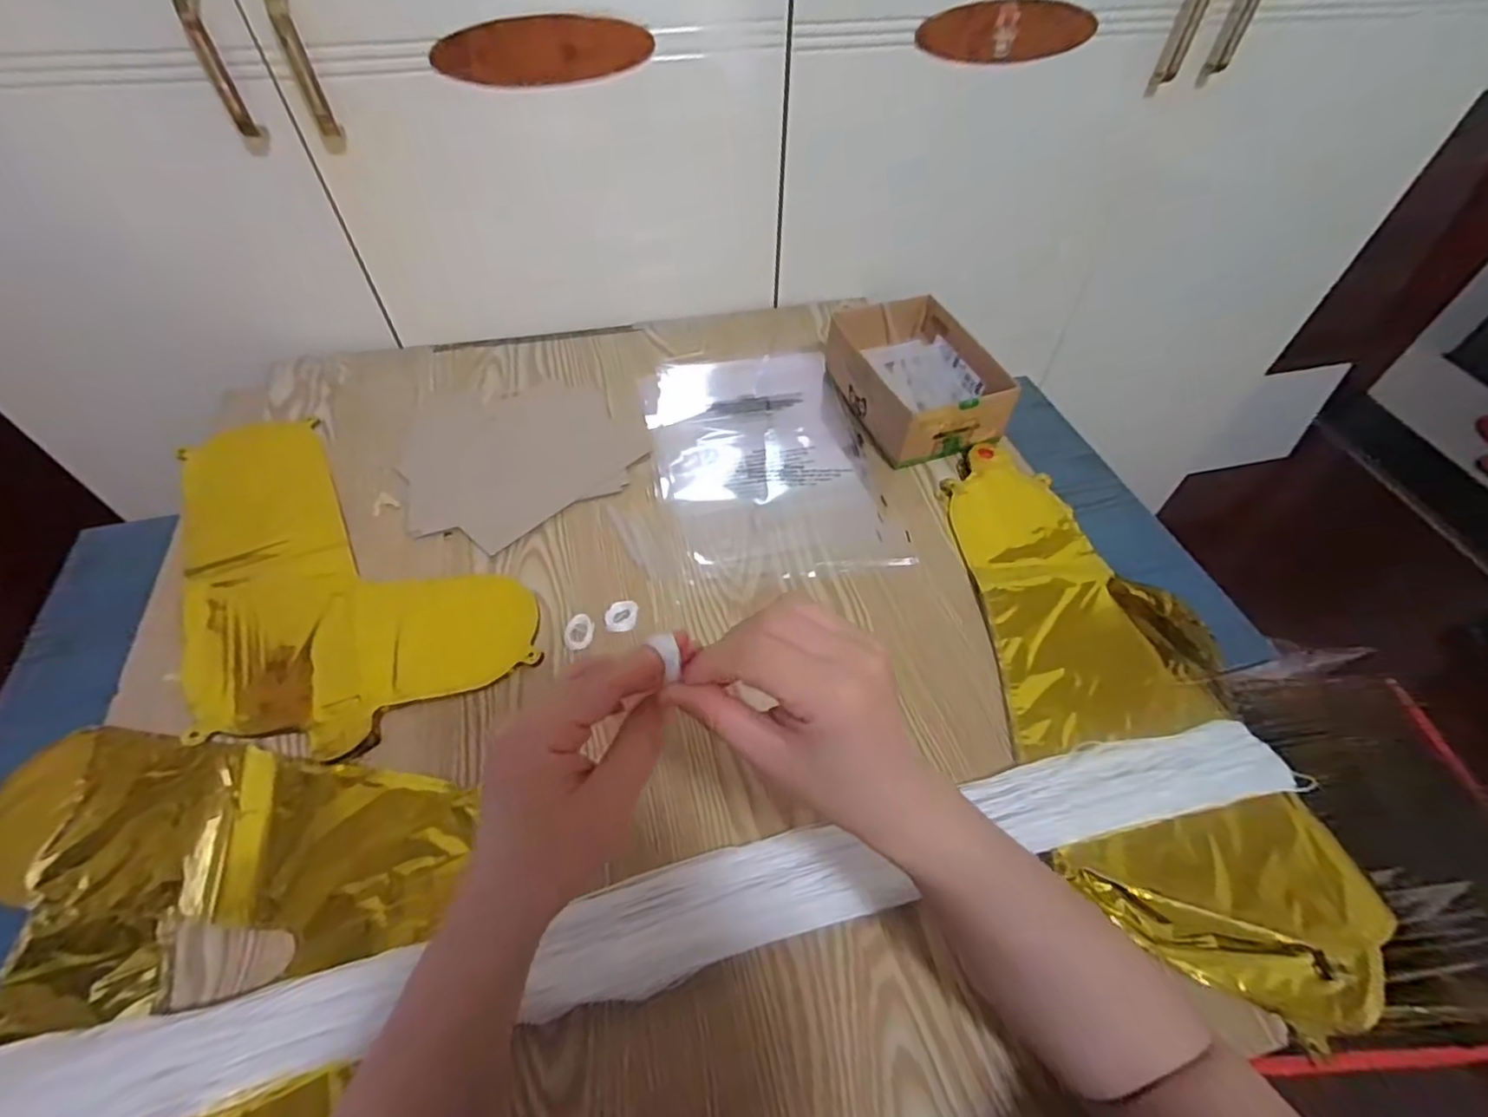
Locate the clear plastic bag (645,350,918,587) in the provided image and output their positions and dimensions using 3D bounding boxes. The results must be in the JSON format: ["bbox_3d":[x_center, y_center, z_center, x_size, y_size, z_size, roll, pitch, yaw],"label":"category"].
[{"bbox_3d":[0.018,-0.107,0.632,0.208,0.007,0.305,-9,53,-8],"label":"clear plastic bag"}]

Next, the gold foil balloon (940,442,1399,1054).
[{"bbox_3d":[0.286,0.081,0.486,0.187,0.014,0.445,-4,53,-5],"label":"gold foil balloon"}]

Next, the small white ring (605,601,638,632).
[{"bbox_3d":[-0.099,0.047,0.512,0.027,0.008,0.025,1,52,-1],"label":"small white ring"}]

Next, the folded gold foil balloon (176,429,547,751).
[{"bbox_3d":[-0.355,-0.013,0.546,0.229,0.013,0.388,-27,58,-20],"label":"folded gold foil balloon"}]

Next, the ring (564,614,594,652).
[{"bbox_3d":[-0.131,0.057,0.502,0.021,0.009,0.035,1,52,-1],"label":"ring"}]

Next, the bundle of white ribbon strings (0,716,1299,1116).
[{"bbox_3d":[-0.015,0.212,0.376,0.787,0.018,0.060,-11,54,-10],"label":"bundle of white ribbon strings"}]

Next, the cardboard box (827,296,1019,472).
[{"bbox_3d":[0.179,-0.187,0.659,0.134,0.068,0.185,-17,55,-14],"label":"cardboard box"}]

